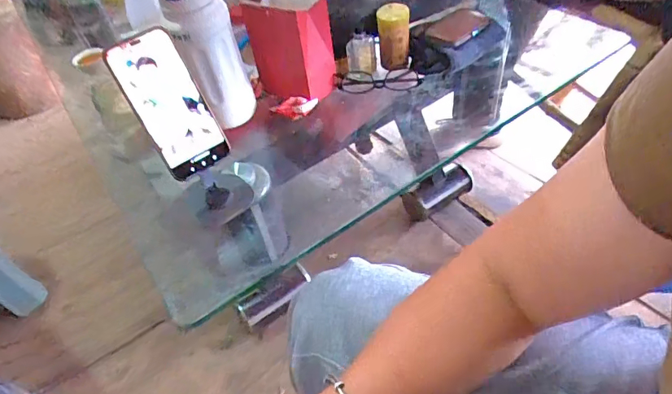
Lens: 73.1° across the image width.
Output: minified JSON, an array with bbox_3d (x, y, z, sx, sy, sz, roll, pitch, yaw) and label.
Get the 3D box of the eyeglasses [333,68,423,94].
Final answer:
[{"bbox_3d":[0.067,-0.189,0.737,0.138,0.036,0.022,-2,45,5],"label":"eyeglasses"}]

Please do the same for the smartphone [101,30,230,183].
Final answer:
[{"bbox_3d":[-0.189,-0.103,0.518,0.075,0.160,0.012,-31,23,-16],"label":"smartphone"}]

